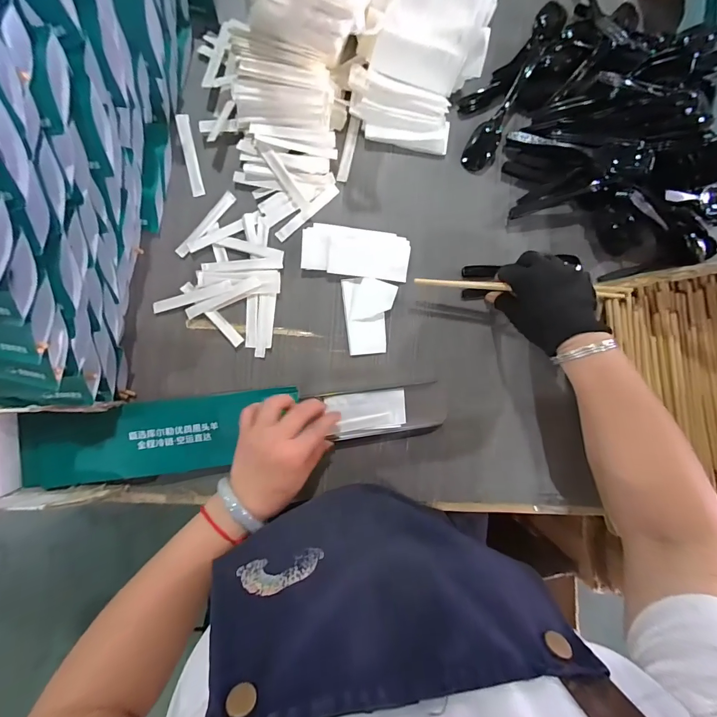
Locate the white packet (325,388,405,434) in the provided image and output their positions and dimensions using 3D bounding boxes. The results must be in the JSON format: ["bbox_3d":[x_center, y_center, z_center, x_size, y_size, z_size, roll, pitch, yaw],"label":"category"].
[{"bbox_3d":[0.012,0.063,0.447,0.091,0.008,0.045,-6,91,-6],"label":"white packet"}]

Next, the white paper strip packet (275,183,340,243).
[{"bbox_3d":[-0.059,-0.171,0.441,0.092,0.007,0.013,-43,95,-4],"label":"white paper strip packet"}]

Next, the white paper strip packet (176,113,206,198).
[{"bbox_3d":[-0.192,-0.233,0.431,0.013,0.004,0.091,-11,92,-6],"label":"white paper strip packet"}]

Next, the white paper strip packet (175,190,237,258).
[{"bbox_3d":[-0.175,-0.154,0.431,0.014,0.004,0.092,40,86,-5],"label":"white paper strip packet"}]

